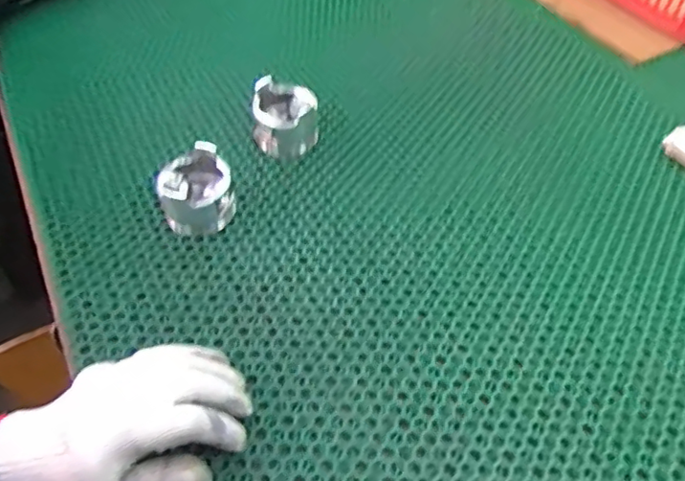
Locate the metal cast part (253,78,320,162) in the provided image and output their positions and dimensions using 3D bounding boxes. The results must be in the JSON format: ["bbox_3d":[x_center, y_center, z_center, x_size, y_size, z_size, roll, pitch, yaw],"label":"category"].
[{"bbox_3d":[-0.058,-0.121,0.577,0.064,0.057,0.063,0,51,-2],"label":"metal cast part"}]

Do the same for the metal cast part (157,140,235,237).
[{"bbox_3d":[-0.129,-0.041,0.513,0.056,0.052,0.066,34,58,24],"label":"metal cast part"}]

